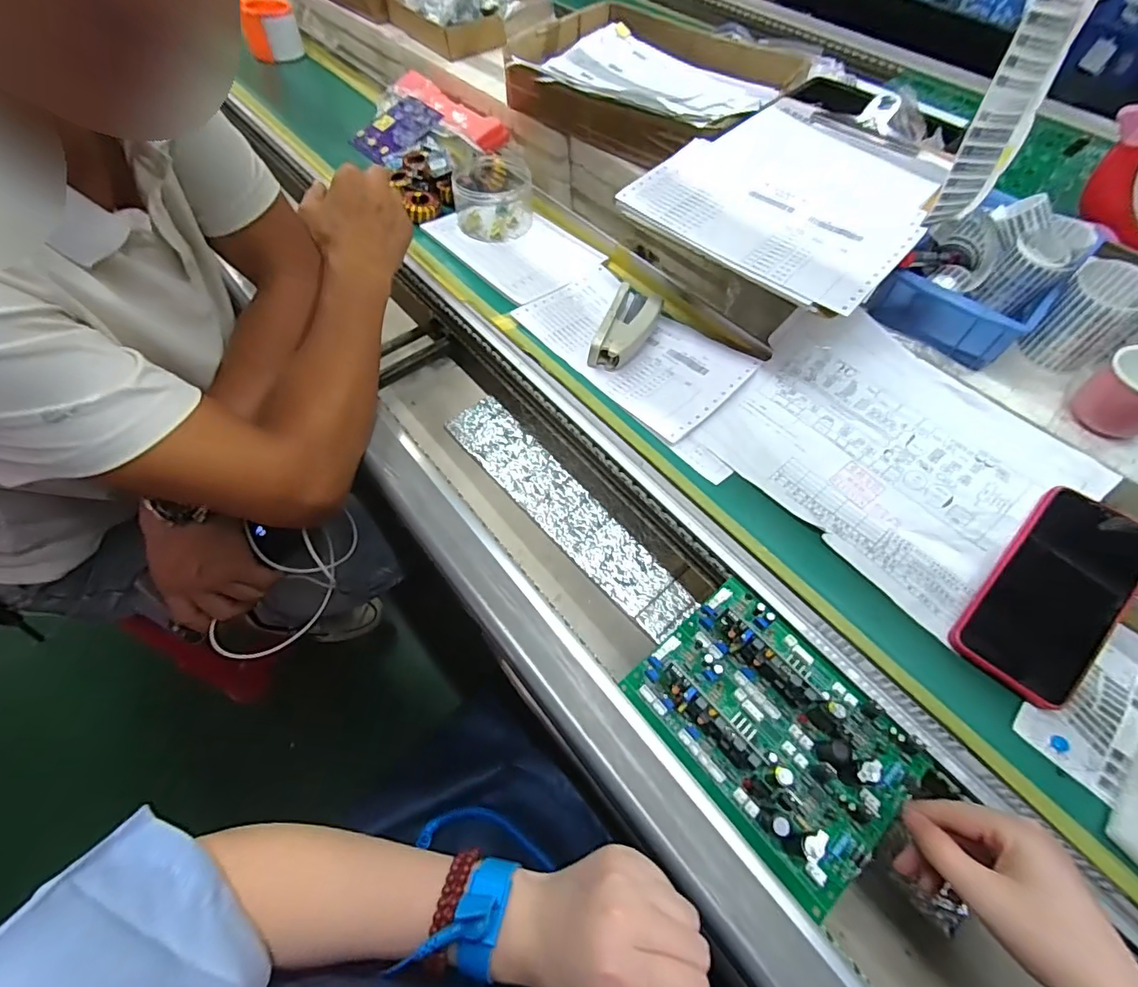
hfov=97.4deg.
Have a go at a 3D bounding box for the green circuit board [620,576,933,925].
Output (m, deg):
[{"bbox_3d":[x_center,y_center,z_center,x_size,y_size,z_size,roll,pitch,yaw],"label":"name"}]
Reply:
[{"bbox_3d":[0.145,0.156,0.347,0.138,0.035,0.177,-35,66,-20],"label":"green circuit board"}]

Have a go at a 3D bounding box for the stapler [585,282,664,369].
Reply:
[{"bbox_3d":[0.063,-0.178,0.535,0.049,0.027,0.111,19,60,10],"label":"stapler"}]

